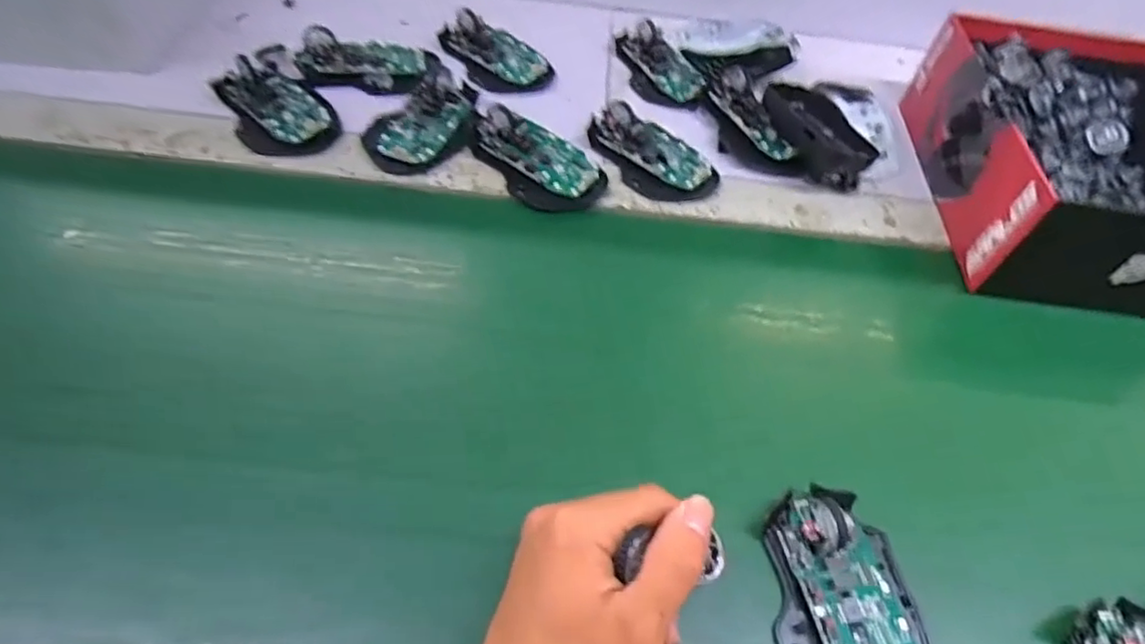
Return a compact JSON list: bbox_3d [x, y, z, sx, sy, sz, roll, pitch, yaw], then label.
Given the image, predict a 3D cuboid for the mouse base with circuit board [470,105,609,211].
[{"bbox_3d":[-0.033,-0.134,0.475,0.121,0.028,0.064,37,58,19],"label":"mouse base with circuit board"}]

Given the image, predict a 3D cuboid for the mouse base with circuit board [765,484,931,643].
[{"bbox_3d":[0.137,0.139,0.306,0.074,0.020,0.115,-1,54,-8],"label":"mouse base with circuit board"}]

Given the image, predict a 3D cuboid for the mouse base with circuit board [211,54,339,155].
[{"bbox_3d":[-0.228,-0.169,0.483,0.070,0.025,0.094,-29,62,-25],"label":"mouse base with circuit board"}]

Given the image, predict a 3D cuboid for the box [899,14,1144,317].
[{"bbox_3d":[0.392,-0.133,0.490,0.190,0.081,0.258,7,53,-2],"label":"box"}]

